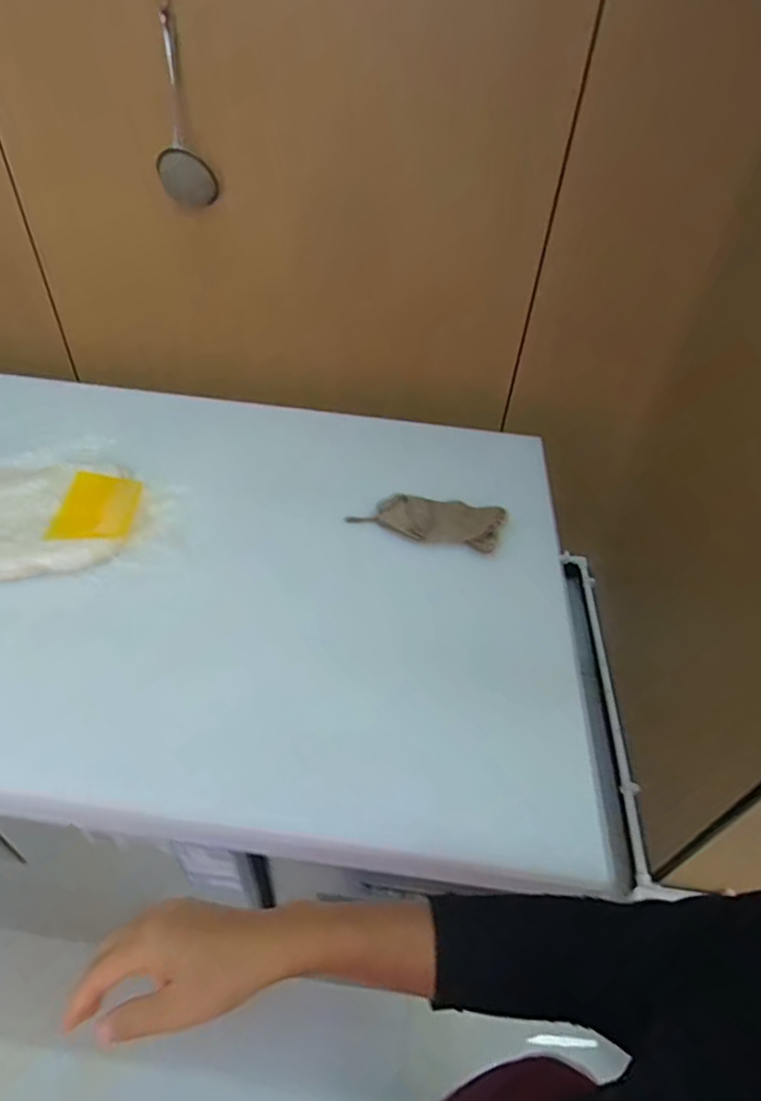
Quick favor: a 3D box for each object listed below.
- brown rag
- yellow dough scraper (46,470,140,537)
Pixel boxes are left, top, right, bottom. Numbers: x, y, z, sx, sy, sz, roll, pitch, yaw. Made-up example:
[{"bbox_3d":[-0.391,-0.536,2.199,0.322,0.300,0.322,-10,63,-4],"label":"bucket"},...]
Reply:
[{"bbox_3d":[0.073,-0.053,0.900,0.228,0.022,0.103,10,44,5],"label":"brown rag"},{"bbox_3d":[-0.413,-0.063,0.853,0.099,0.007,0.118,10,56,-12],"label":"yellow dough scraper"}]

